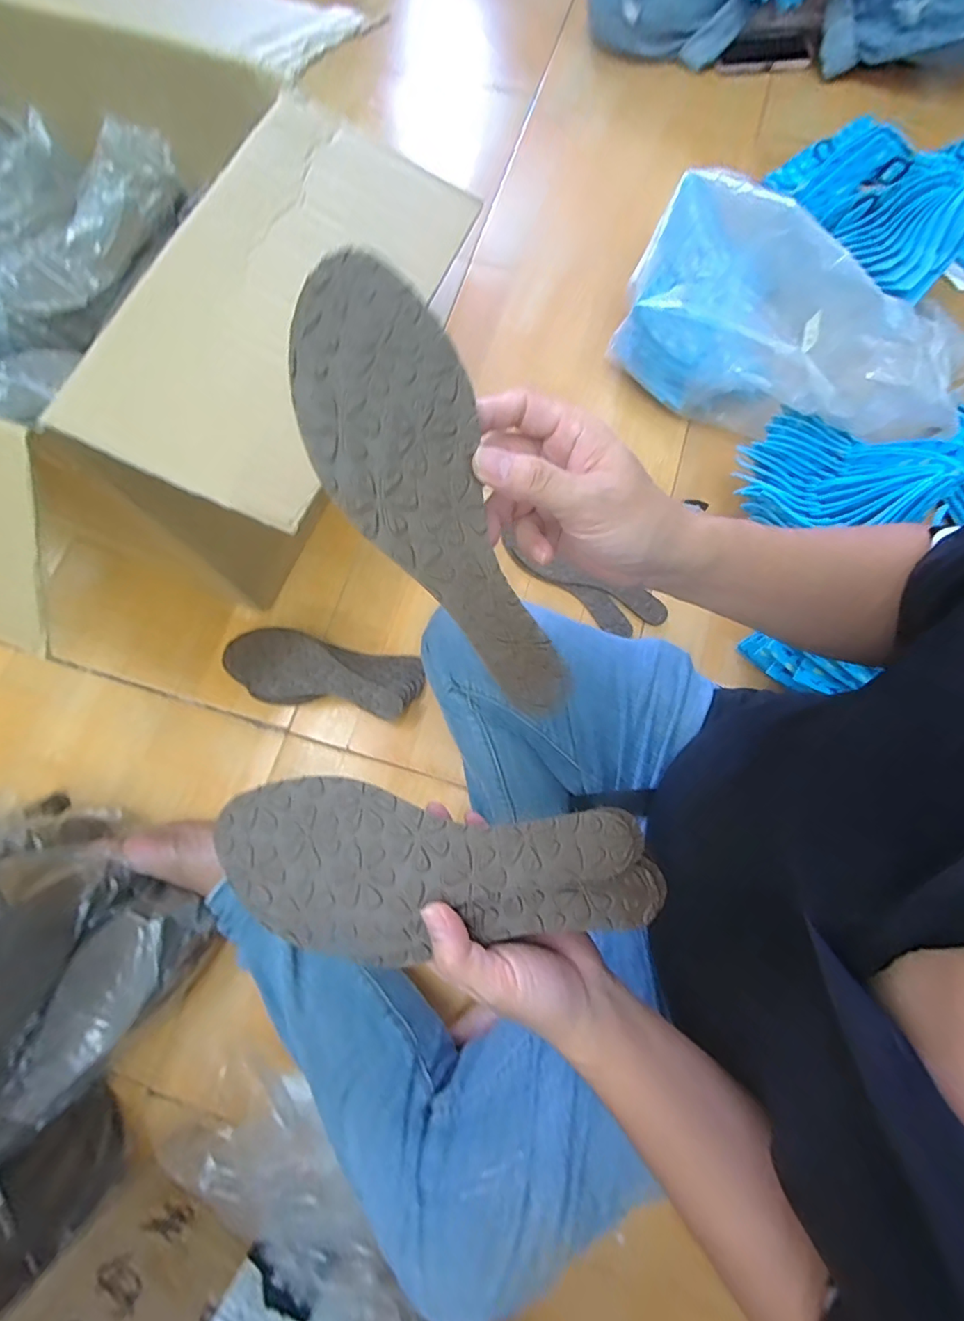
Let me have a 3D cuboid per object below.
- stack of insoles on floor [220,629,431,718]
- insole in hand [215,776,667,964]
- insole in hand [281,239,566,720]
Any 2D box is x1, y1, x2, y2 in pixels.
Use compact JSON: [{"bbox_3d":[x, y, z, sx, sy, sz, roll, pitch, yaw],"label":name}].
[{"bbox_3d":[-0.194,0.019,0.648,0.232,0.057,0.083,8,75,3],"label":"stack of insoles on floor"},{"bbox_3d":[-0.023,0.117,0.282,0.238,0.018,0.086,4,75,0],"label":"insole in hand"},{"bbox_3d":[-0.021,-0.070,0.243,0.075,0.004,0.215,-30,102,-7],"label":"insole in hand"}]

